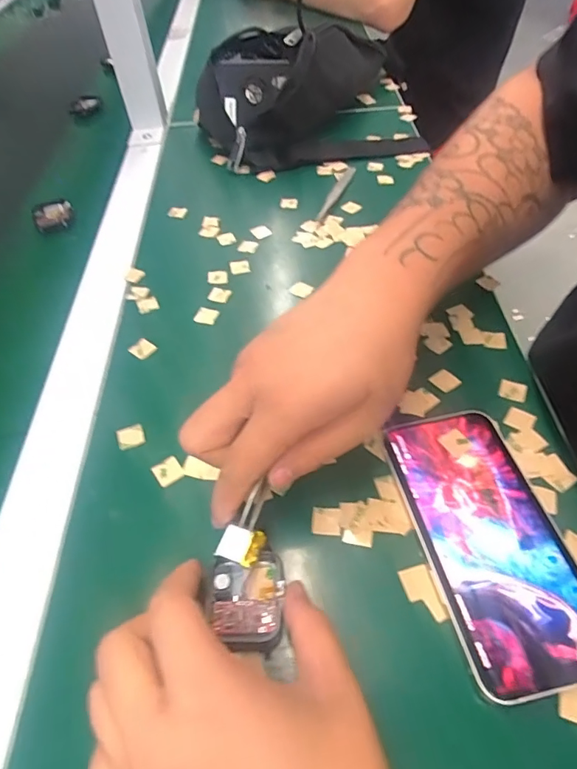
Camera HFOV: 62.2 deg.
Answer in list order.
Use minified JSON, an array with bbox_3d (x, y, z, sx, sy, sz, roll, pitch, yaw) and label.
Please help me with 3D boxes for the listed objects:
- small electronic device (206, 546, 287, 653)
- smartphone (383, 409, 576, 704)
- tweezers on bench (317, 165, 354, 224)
[{"bbox_3d":[-0.021,0.104,0.235,0.037,0.012,0.042,1,51,6],"label":"small electronic device"},{"bbox_3d":[0.104,0.078,0.254,0.069,0.011,0.143,-11,51,-4],"label":"smartphone"},{"bbox_3d":[0.048,-0.192,0.475,0.012,0.005,0.108,14,54,16],"label":"tweezers on bench"}]

